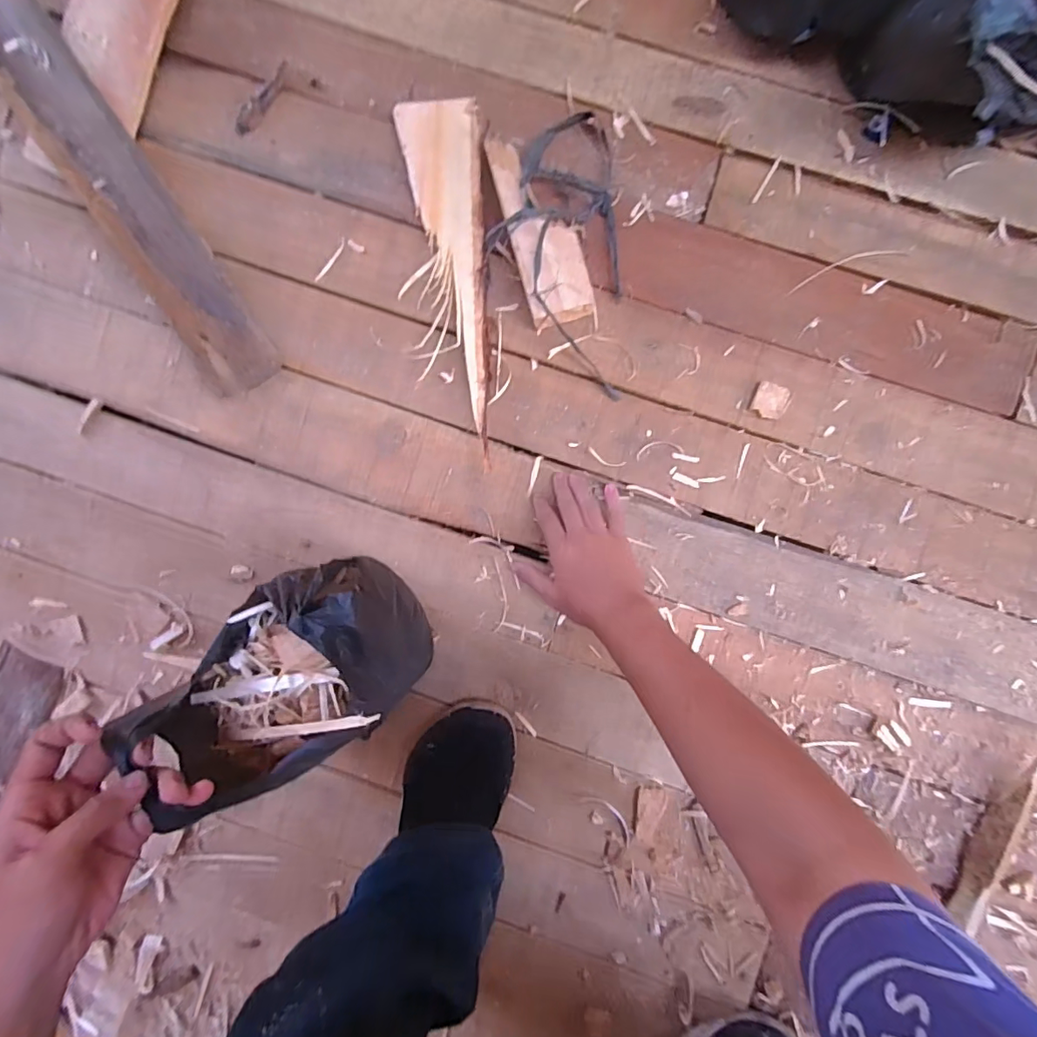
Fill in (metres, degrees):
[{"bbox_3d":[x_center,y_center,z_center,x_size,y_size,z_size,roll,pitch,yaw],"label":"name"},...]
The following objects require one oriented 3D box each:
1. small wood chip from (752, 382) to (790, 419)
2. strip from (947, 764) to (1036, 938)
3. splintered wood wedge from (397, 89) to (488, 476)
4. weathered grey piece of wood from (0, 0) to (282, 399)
[{"bbox_3d":[0.245,-0.114,0.496,0.030,0.009,0.032,21,92,3],"label":"small wood chip"},{"bbox_3d":[0.457,0.297,0.481,0.031,0.023,0.172,27,93,2],"label":"strip"},{"bbox_3d":[-0.049,-0.241,0.507,0.077,0.015,0.354,-11,91,4],"label":"splintered wood wedge"},{"bbox_3d":[-0.391,-0.322,0.507,0.072,0.044,0.435,-33,89,4],"label":"weathered grey piece of wood"}]

